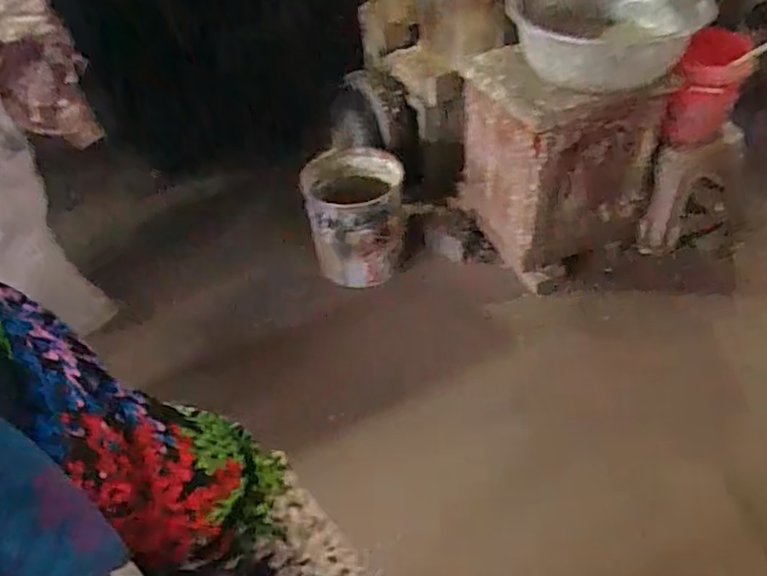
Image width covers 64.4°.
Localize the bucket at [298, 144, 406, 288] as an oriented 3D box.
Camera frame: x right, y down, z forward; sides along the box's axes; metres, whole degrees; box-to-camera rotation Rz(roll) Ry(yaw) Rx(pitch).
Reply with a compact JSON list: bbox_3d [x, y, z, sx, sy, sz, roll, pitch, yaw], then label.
[{"bbox_3d":[-0.077,-0.205,1.837,0.287,0.365,0.303,-3,45,3],"label":"bucket"}]

